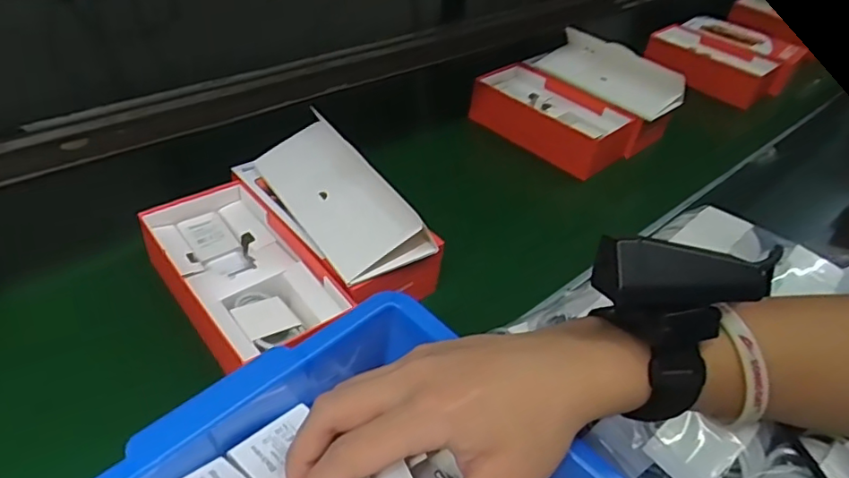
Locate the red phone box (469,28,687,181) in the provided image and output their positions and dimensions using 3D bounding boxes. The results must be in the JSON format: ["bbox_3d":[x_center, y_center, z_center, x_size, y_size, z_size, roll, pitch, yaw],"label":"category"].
[{"bbox_3d":[0.187,-0.173,0.701,0.207,0.095,0.174,35,47,30],"label":"red phone box"}]

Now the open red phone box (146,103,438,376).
[{"bbox_3d":[-0.111,-0.001,0.461,0.185,0.072,0.181,-22,48,-31],"label":"open red phone box"}]

